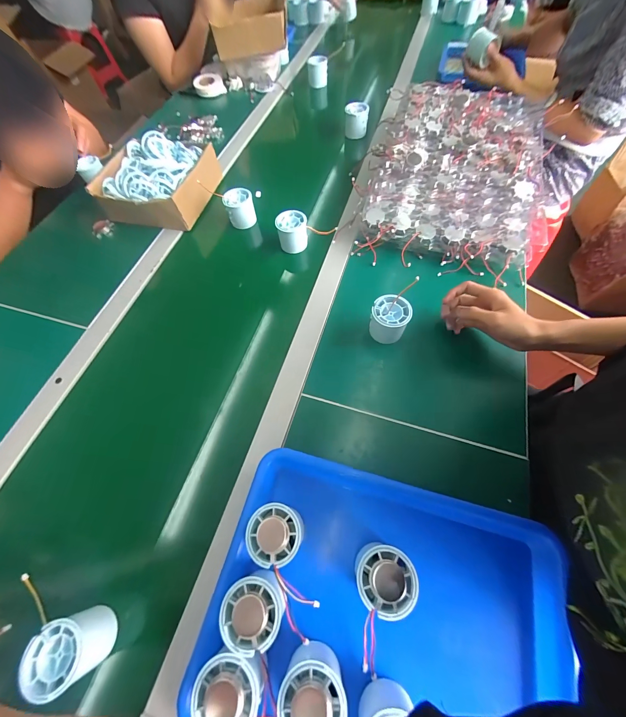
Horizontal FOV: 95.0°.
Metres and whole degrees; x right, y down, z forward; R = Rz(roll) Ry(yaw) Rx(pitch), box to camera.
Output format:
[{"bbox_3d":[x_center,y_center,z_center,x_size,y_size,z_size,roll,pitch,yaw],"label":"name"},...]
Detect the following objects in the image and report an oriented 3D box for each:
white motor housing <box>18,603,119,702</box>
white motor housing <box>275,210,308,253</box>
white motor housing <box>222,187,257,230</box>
[{"bbox_3d":[-0.238,0.284,0.282,0.060,0.043,0.052,-30,65,-11],"label":"white motor housing"},{"bbox_3d":[-0.038,-0.237,0.538,0.053,0.058,0.053,-3,62,2],"label":"white motor housing"},{"bbox_3d":[-0.145,-0.302,0.575,0.054,0.059,0.054,-16,63,-5],"label":"white motor housing"}]

